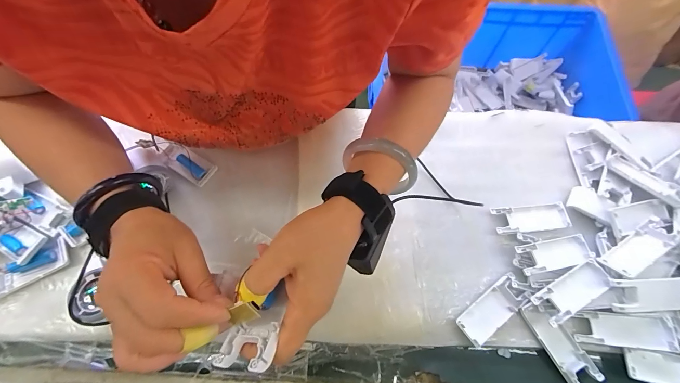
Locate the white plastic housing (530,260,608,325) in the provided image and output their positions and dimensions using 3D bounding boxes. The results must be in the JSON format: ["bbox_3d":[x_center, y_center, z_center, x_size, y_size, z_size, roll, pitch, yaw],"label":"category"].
[{"bbox_3d":[0.297,0.130,0.391,0.104,0.022,0.039,-25,70,-11],"label":"white plastic housing"}]

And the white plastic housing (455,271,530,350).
[{"bbox_3d":[0.199,0.153,0.391,0.103,0.014,0.040,-34,72,-14],"label":"white plastic housing"}]

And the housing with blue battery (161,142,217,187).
[{"bbox_3d":[-0.232,-0.045,0.461,0.084,0.021,0.039,31,71,12],"label":"housing with blue battery"}]

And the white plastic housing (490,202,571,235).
[{"bbox_3d":[0.277,0.038,0.438,0.104,0.009,0.040,-5,68,-3],"label":"white plastic housing"}]

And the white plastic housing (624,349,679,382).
[{"bbox_3d":[0.408,0.219,0.366,0.109,0.011,0.038,10,68,3],"label":"white plastic housing"}]

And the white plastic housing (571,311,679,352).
[{"bbox_3d":[0.357,0.174,0.379,0.101,0.021,0.038,4,68,1],"label":"white plastic housing"}]

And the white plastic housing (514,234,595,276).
[{"bbox_3d":[0.292,0.085,0.412,0.104,0.017,0.039,-10,68,-5],"label":"white plastic housing"}]

